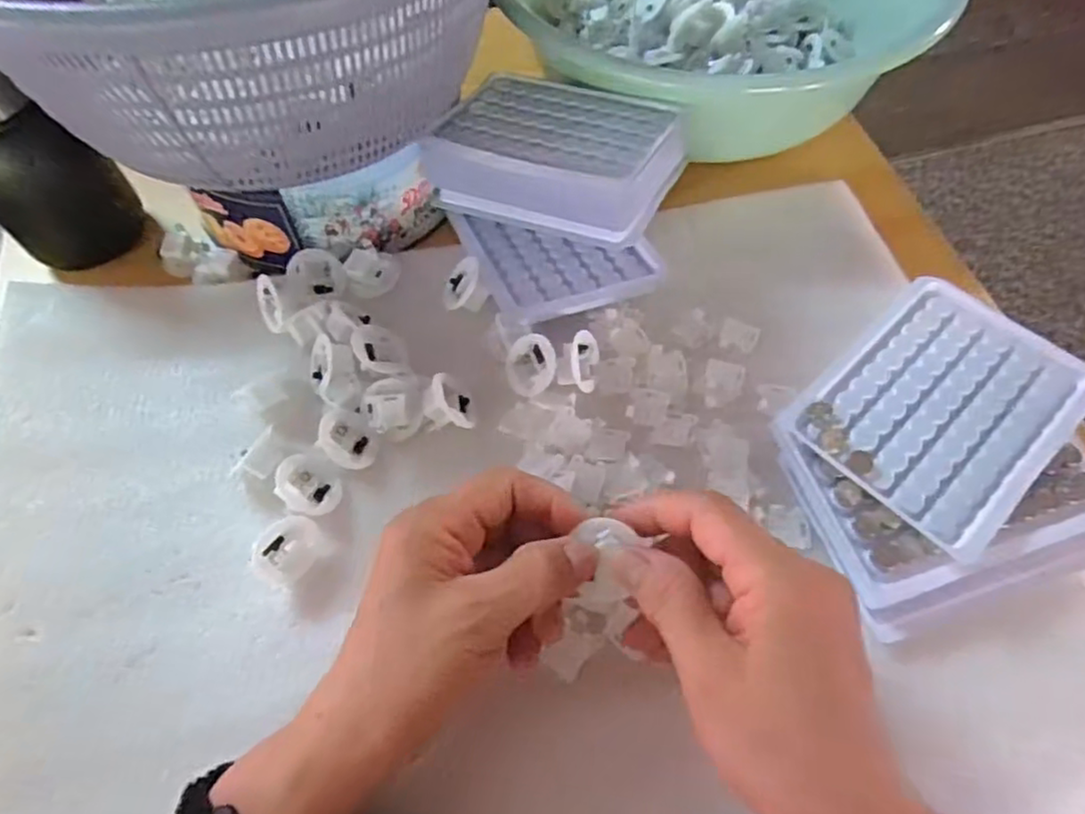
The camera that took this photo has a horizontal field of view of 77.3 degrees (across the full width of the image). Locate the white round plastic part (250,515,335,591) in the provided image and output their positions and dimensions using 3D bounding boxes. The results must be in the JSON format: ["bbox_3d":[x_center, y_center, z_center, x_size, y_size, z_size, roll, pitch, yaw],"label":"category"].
[{"bbox_3d":[-0.118,0.066,0.316,0.009,0.030,0.032,8,47,42],"label":"white round plastic part"}]

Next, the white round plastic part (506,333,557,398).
[{"bbox_3d":[-0.006,-0.022,0.364,0.029,0.008,0.032,4,89,37],"label":"white round plastic part"}]

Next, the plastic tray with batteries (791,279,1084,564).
[{"bbox_3d":[0.193,-0.002,0.323,0.098,0.009,0.128,41,69,20],"label":"plastic tray with batteries"}]

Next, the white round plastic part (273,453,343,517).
[{"bbox_3d":[-0.114,0.038,0.333,0.025,0.023,0.030,7,62,4],"label":"white round plastic part"}]

